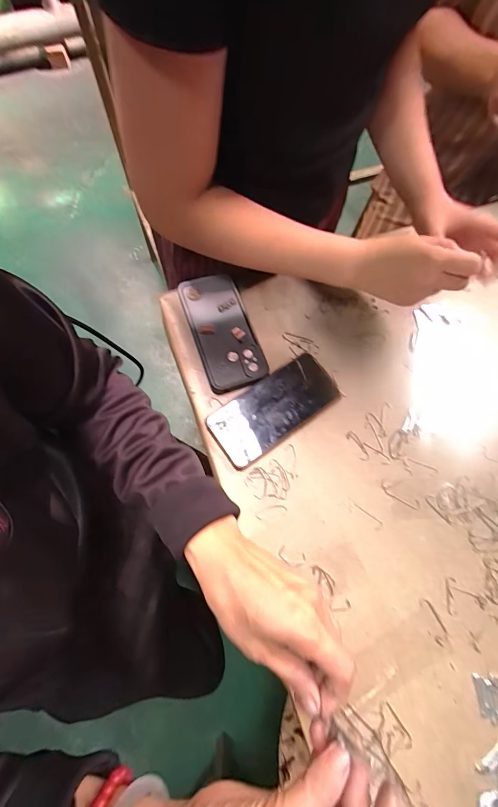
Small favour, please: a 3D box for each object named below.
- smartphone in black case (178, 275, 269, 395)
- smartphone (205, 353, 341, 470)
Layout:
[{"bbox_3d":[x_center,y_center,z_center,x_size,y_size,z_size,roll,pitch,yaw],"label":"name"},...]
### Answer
[{"bbox_3d":[-0.035,-0.099,0.466,0.080,0.016,0.170,-19,75,-6],"label":"smartphone in black case"},{"bbox_3d":[0.033,0.007,0.436,0.167,0.016,0.076,-35,77,-10],"label":"smartphone"}]

